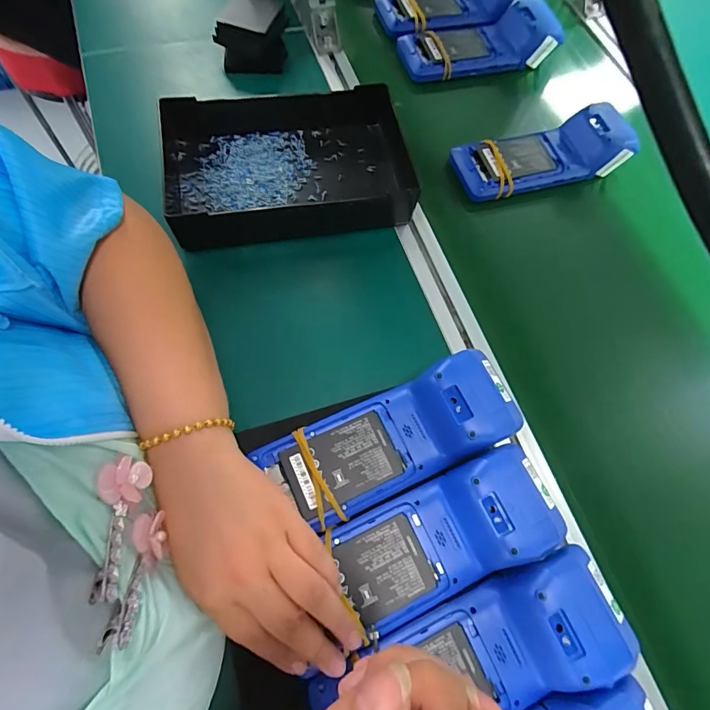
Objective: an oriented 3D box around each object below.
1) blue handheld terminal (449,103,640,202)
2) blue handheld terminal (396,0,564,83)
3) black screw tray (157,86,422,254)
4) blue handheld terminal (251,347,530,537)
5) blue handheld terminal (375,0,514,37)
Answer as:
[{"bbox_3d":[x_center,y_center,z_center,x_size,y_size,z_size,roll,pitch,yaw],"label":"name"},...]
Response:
[{"bbox_3d":[0.229,-0.250,0.512,0.217,0.045,0.084,-14,67,-9],"label":"blue handheld terminal"},{"bbox_3d":[0.171,-0.447,0.585,0.229,0.049,0.085,-13,67,-8],"label":"blue handheld terminal"},{"bbox_3d":[-0.073,-0.212,0.455,0.266,0.058,0.168,-9,66,-6],"label":"black screw tray"},{"bbox_3d":[0.032,0.068,0.339,0.204,0.038,0.080,-22,68,-12],"label":"blue handheld terminal"},{"bbox_3d":[0.150,-0.520,0.607,0.216,0.039,0.093,-21,68,-11],"label":"blue handheld terminal"}]

